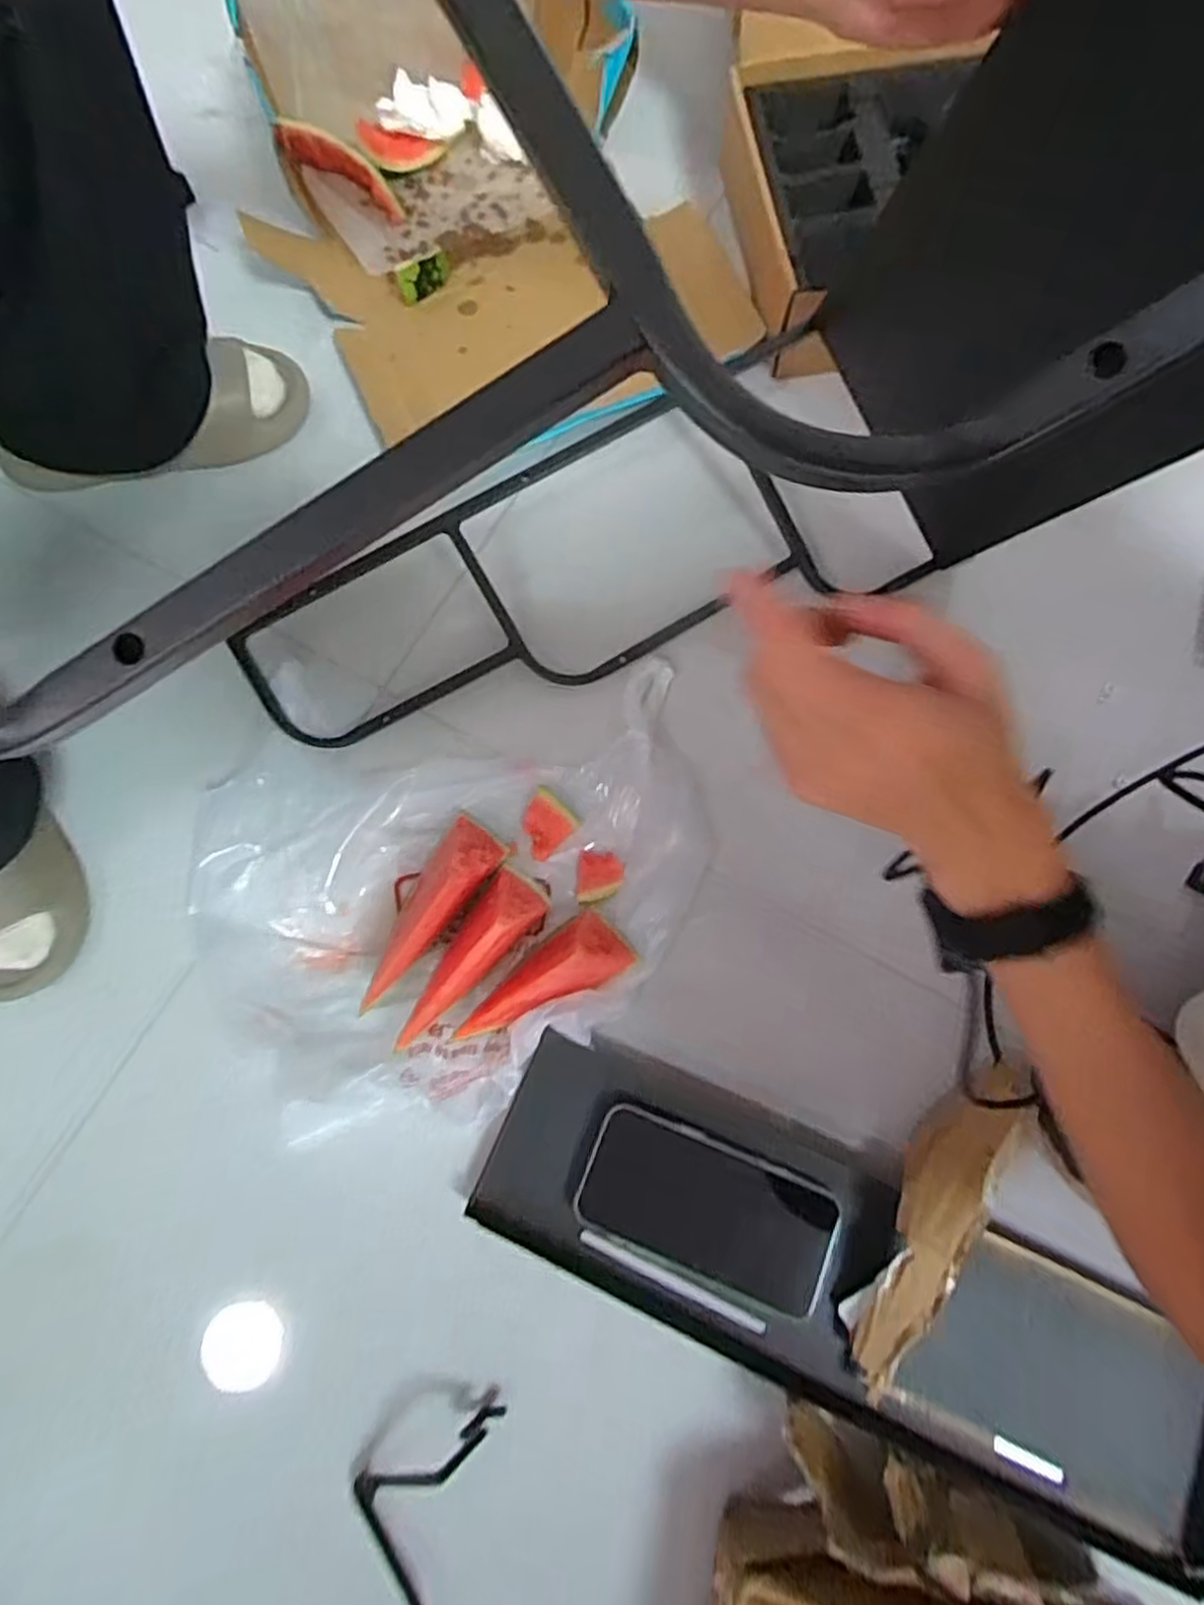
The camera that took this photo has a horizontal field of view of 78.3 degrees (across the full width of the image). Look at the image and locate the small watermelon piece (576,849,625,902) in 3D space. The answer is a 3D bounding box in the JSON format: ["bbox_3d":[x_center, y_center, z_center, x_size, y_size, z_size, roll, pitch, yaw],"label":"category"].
[{"bbox_3d":[-0.001,0.052,0.528,0.033,0.016,0.038,8,75,4],"label":"small watermelon piece"}]

